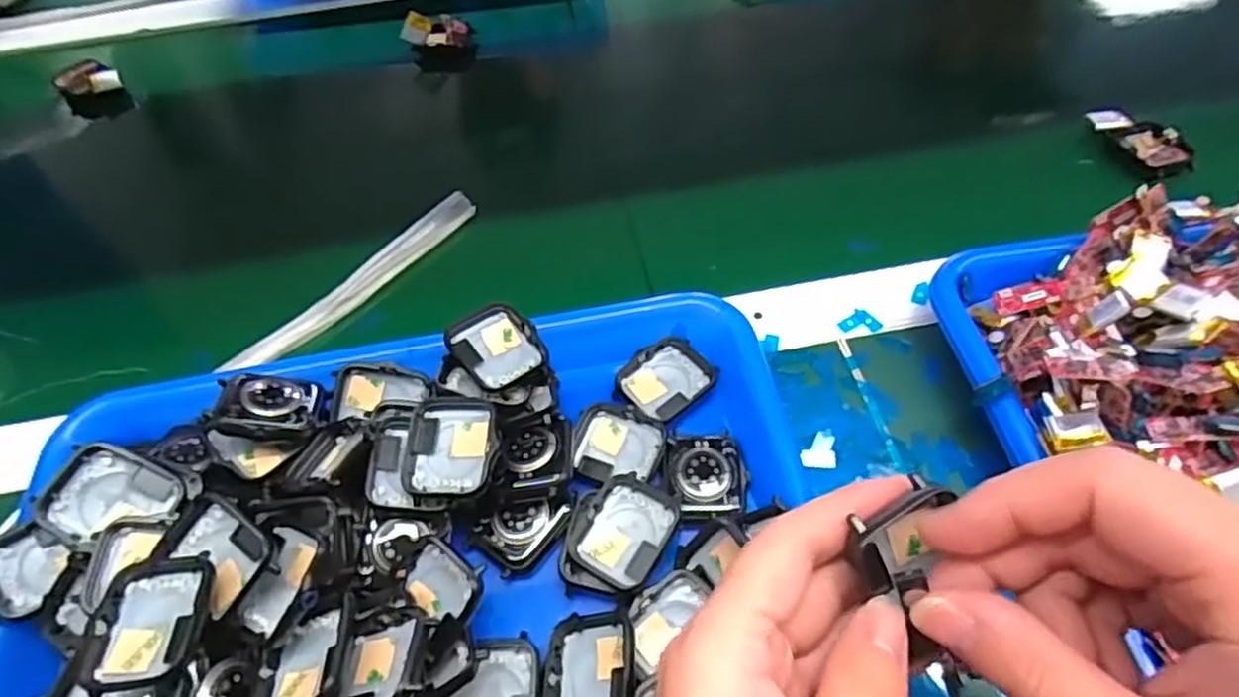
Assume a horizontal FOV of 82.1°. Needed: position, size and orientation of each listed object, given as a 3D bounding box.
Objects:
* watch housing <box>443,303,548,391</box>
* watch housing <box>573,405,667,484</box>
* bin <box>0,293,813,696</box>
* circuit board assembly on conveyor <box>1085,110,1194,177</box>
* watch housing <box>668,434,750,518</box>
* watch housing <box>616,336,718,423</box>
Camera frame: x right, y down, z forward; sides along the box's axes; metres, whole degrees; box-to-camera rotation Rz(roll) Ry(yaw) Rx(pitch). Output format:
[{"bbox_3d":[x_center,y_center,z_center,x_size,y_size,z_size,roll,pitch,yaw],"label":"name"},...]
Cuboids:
[{"bbox_3d":[-0.057,-0.001,0.333,0.038,0.013,0.038,-35,60,-20],"label":"watch housing"},{"bbox_3d":[0.000,0.045,0.330,0.040,0.011,0.033,9,55,9],"label":"watch housing"},{"bbox_3d":[-0.081,0.095,0.274,0.321,0.059,0.240,-10,54,-5],"label":"bin"},{"bbox_3d":[0.333,-0.134,0.453,0.037,0.013,0.063,-22,56,-14],"label":"circuit board assembly on conveyor"},{"bbox_3d":[0.040,0.056,0.319,0.034,0.008,0.037,-5,54,-1],"label":"watch housing"},{"bbox_3d":[0.023,0.014,0.351,0.035,0.008,0.042,37,63,26],"label":"watch housing"}]

